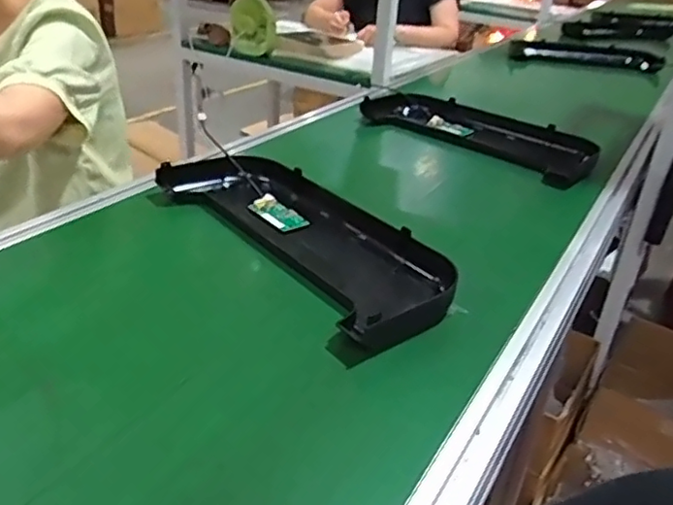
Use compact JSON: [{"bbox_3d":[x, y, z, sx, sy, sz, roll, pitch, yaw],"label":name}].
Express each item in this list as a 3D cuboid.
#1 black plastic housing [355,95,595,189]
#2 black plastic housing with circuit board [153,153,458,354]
[{"bbox_3d":[0.298,-0.258,1.314,0.528,0.048,0.200,27,36,34],"label":"black plastic housing"},{"bbox_3d":[-0.050,-0.028,0.849,0.201,0.052,0.494,-17,36,-34],"label":"black plastic housing with circuit board"}]

